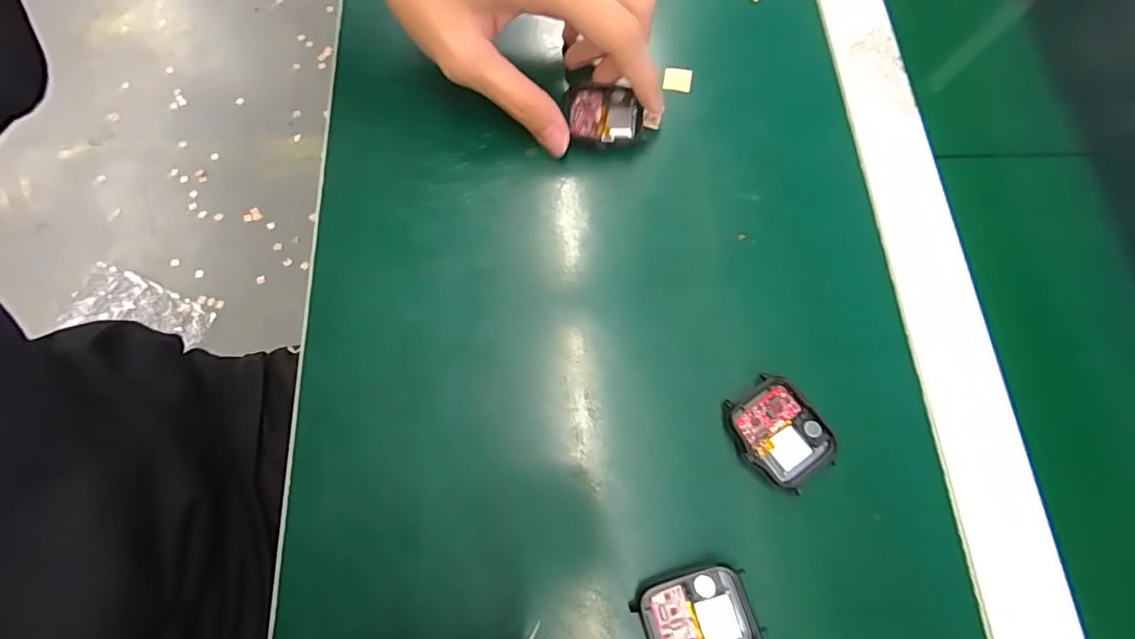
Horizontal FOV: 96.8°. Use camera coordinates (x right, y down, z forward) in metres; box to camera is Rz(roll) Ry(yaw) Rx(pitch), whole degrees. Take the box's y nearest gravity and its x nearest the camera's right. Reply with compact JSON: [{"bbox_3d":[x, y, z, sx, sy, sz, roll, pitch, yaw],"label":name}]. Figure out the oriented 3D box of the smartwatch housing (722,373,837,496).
[{"bbox_3d":[0.096,0.052,0.229,0.039,0.006,0.046,-31,76,-11],"label":"smartwatch housing"}]

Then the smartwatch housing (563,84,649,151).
[{"bbox_3d":[0.021,-0.113,0.281,0.042,0.009,0.038,-10,71,-3],"label":"smartwatch housing"}]

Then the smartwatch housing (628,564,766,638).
[{"bbox_3d":[0.053,0.124,0.205,0.045,0.008,0.037,-14,73,-6],"label":"smartwatch housing"}]

